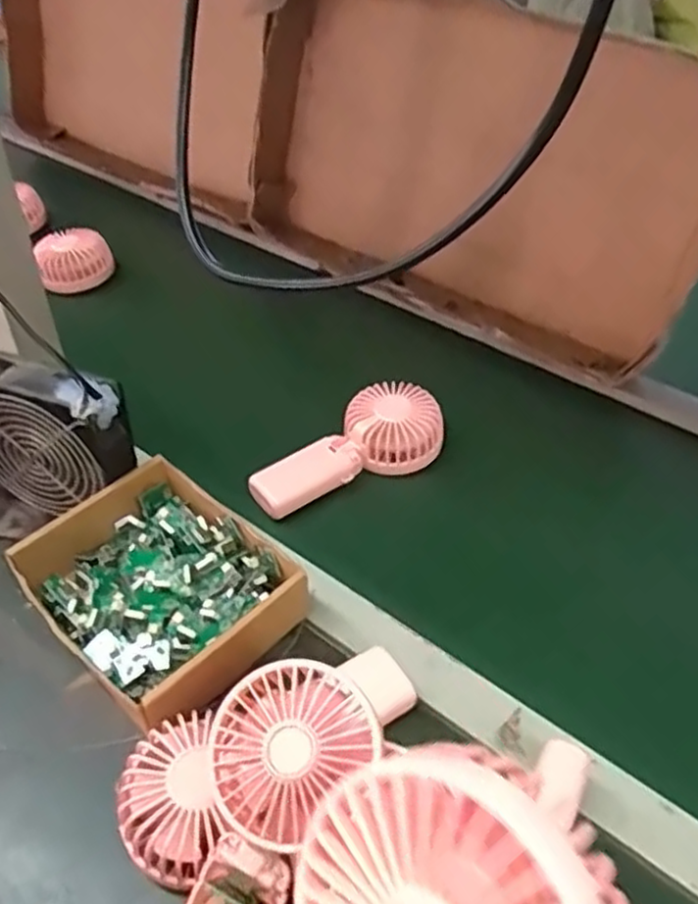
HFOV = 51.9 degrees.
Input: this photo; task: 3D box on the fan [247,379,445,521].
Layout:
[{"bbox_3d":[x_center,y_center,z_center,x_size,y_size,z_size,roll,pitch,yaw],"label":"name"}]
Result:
[{"bbox_3d":[-0.005,-0.006,0.631,0.175,0.046,0.077,-20,48,-22],"label":"fan"}]

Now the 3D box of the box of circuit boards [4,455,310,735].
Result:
[{"bbox_3d":[-0.133,0.101,0.509,0.176,0.057,0.149,34,52,30],"label":"box of circuit boards"}]

